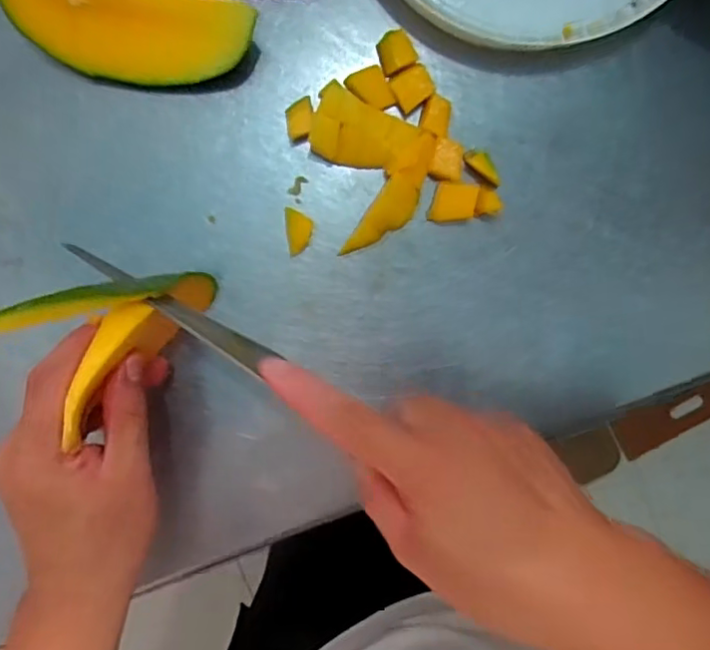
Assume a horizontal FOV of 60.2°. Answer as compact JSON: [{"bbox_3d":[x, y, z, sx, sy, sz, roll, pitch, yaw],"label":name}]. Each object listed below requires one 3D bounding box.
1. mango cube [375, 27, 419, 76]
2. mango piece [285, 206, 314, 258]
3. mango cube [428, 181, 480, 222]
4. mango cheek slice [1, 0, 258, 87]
[{"bbox_3d":[0.022,-0.150,0.334,0.018,0.011,0.022,-21,97,0],"label":"mango cube"},{"bbox_3d":[-0.031,-0.053,0.346,0.015,0.013,0.026,-6,97,-1],"label":"mango piece"},{"bbox_3d":[0.055,-0.068,0.343,0.024,0.011,0.021,4,97,-3],"label":"mango cube"},{"bbox_3d":[-0.118,-0.152,0.320,0.130,0.039,0.046,10,96,-3],"label":"mango cheek slice"}]

